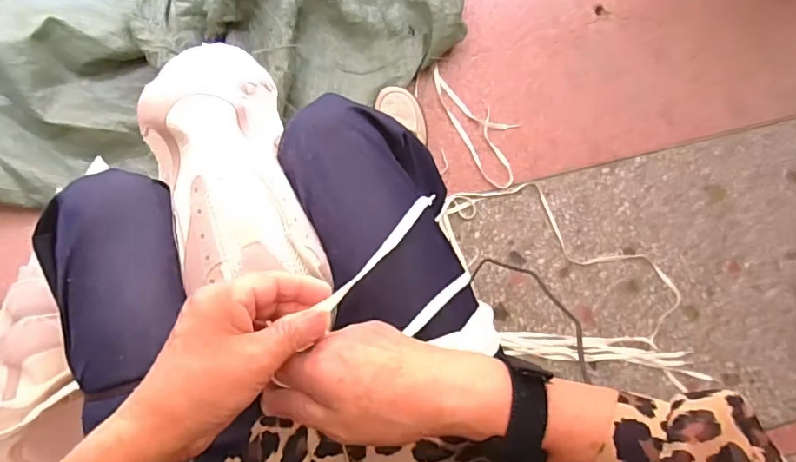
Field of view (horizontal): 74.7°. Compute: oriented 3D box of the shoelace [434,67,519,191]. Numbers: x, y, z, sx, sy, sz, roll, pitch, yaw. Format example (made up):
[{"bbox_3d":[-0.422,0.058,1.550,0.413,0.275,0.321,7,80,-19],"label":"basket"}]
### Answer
[{"bbox_3d":[0.153,-0.197,0.932,0.099,0.006,0.243,-29,89,-8],"label":"shoelace"}]

